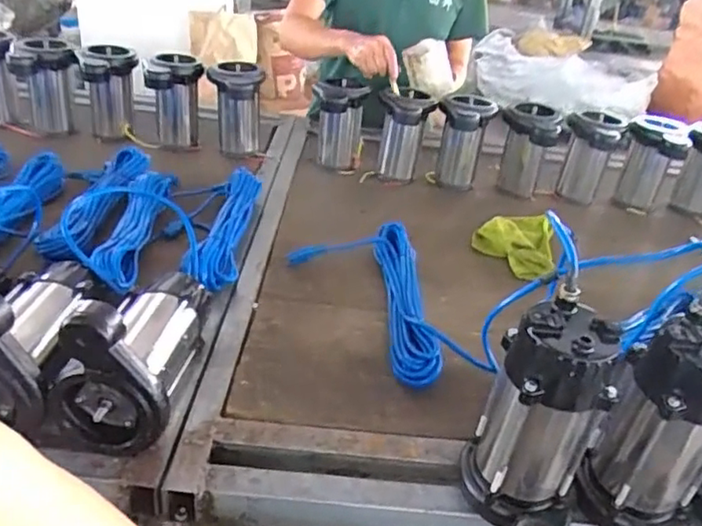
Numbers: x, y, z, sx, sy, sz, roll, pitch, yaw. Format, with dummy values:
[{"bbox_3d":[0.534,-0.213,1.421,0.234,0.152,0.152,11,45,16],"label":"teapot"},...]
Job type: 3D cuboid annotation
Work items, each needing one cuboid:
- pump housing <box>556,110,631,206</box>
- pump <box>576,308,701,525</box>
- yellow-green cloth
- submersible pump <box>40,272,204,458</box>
[{"bbox_3d":[0.504,-0.213,1.331,0.117,0.191,0.108,19,33,18],"label":"pump housing"},{"bbox_3d":[0.306,0.180,0.596,0.116,0.226,0.123,19,33,17],"label":"pump"},{"bbox_3d":[0.300,-0.037,1.144,0.148,0.056,0.180,16,33,14],"label":"yellow-green cloth"},{"bbox_3d":[-0.251,0.082,0.712,0.125,0.159,0.255,6,32,-3],"label":"submersible pump"}]

